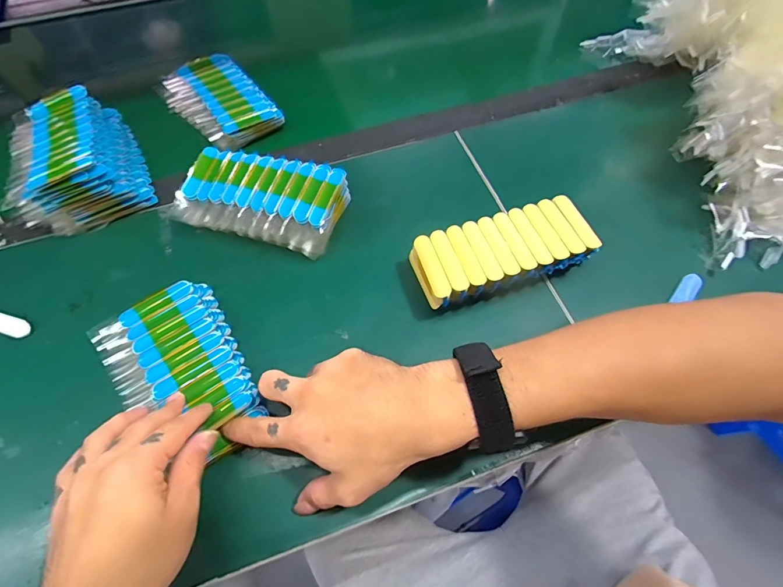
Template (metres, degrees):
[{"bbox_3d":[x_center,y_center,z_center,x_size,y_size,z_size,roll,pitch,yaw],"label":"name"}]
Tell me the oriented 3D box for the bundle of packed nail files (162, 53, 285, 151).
[{"bbox_3d":[-0.209,-0.238,0.477,0.096,0.018,0.163,-36,71,-16],"label":"bundle of packed nail files"}]

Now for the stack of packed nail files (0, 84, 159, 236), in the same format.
[{"bbox_3d":[-0.337,-0.149,0.418,0.116,0.052,0.178,-25,66,-12],"label":"stack of packed nail files"}]

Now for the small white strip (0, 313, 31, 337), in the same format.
[{"bbox_3d":[-0.347,0.025,0.350,0.057,0.004,0.016,15,63,9],"label":"small white strip"}]

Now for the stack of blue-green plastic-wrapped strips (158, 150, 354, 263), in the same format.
[{"bbox_3d":[-0.129,-0.093,0.393,0.160,0.041,0.088,13,64,7],"label":"stack of blue-green plastic-wrapped strips"}]

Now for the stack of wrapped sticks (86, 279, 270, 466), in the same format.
[{"bbox_3d":[-0.173,0.065,0.321,0.097,0.025,0.152,-30,69,-14],"label":"stack of wrapped sticks"}]

